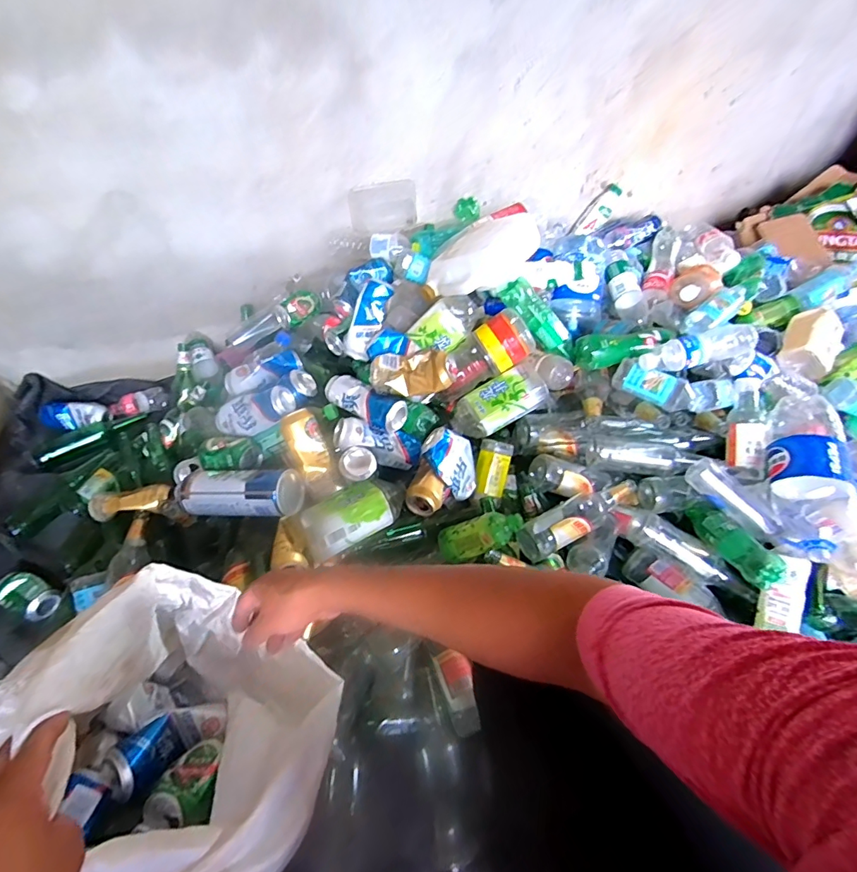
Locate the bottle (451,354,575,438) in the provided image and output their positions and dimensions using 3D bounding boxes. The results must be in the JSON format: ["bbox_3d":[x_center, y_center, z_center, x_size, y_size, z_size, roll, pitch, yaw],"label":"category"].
[{"bbox_3d":[0.176,-0.088,0.950,0.256,0.071,0.103,-29,54,0],"label":"bottle"}]

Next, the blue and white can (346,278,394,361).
[{"bbox_3d":[-0.122,-0.237,0.963,0.056,0.045,0.159,23,99,18],"label":"blue and white can"}]

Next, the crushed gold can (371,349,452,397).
[{"bbox_3d":[-0.036,-0.124,0.877,0.143,0.067,0.094,-7,50,-6],"label":"crushed gold can"}]

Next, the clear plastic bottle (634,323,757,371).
[{"bbox_3d":[0.522,-0.169,0.912,0.228,0.061,0.069,-12,51,-10],"label":"clear plastic bottle"}]

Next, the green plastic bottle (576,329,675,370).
[{"bbox_3d":[0.394,-0.181,0.953,0.183,0.064,0.063,-12,49,11],"label":"green plastic bottle"}]

